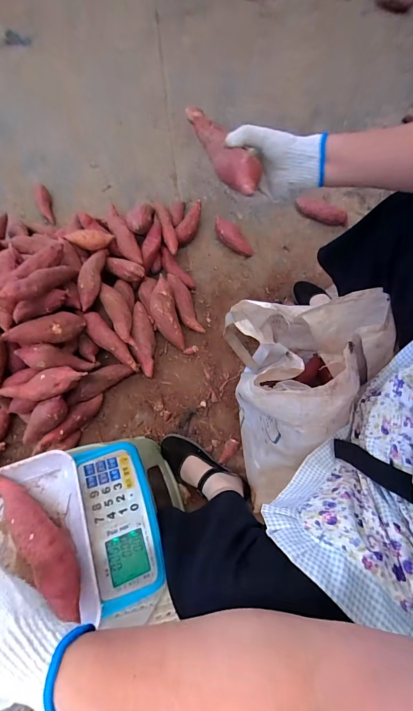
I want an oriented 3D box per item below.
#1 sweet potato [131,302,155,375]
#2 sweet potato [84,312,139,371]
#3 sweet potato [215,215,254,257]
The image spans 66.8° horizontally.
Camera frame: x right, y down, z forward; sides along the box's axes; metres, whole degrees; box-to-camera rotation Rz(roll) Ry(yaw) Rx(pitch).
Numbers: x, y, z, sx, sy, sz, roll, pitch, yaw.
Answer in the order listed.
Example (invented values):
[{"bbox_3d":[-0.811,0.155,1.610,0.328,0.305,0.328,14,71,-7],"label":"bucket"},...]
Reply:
[{"bbox_3d":[-0.174,-0.056,0.871,0.052,0.050,0.223,-12,71,-3],"label":"sweet potato"},{"bbox_3d":[-0.256,-0.034,0.841,0.190,0.053,0.052,45,74,-1],"label":"sweet potato"},{"bbox_3d":[0.087,-0.397,1.046,0.082,0.057,0.163,-31,73,-9],"label":"sweet potato"}]

